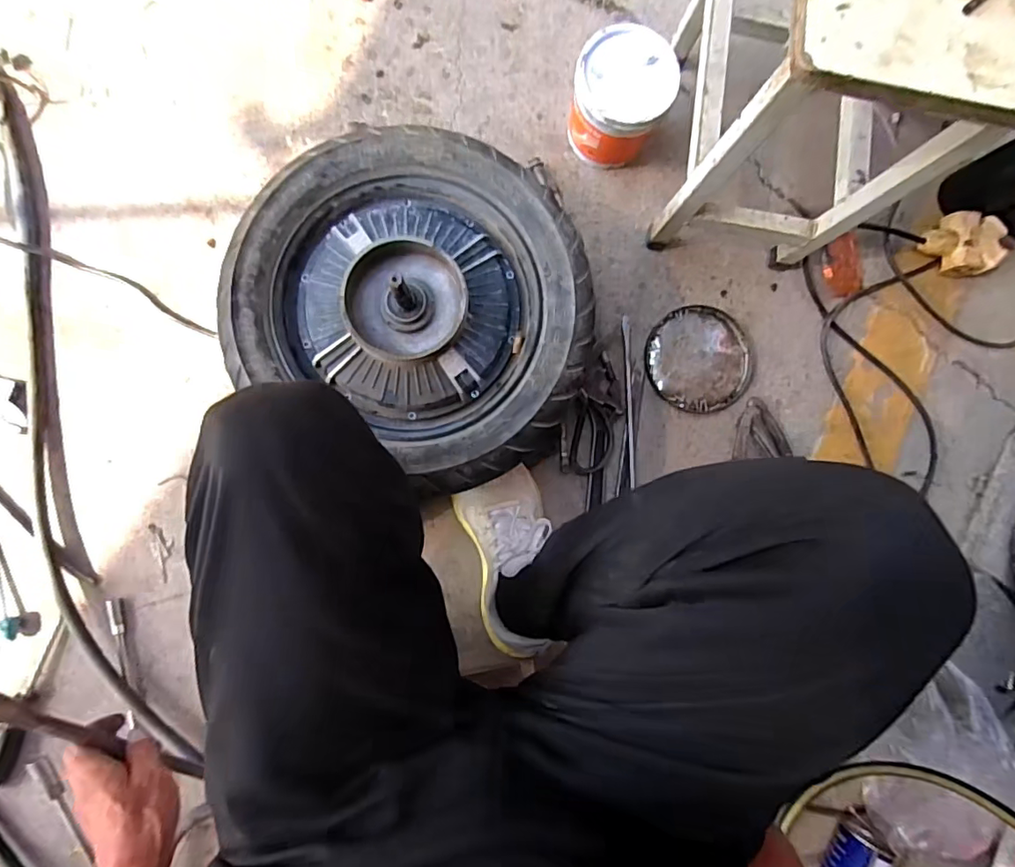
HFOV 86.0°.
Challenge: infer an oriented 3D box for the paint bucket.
[{"bbox_3d":[0.140,-0.425,0.712,0.119,0.124,0.122,0,88,-9],"label":"paint bucket"}]

